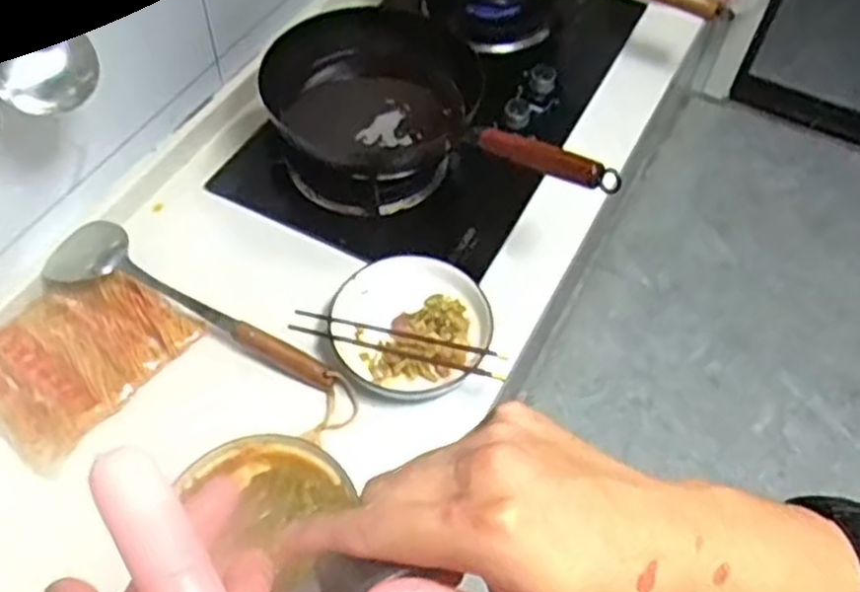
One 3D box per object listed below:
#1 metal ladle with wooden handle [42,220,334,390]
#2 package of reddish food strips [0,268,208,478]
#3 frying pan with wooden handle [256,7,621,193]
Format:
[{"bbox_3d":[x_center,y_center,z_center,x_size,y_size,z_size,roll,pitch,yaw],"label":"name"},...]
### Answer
[{"bbox_3d":[-0.272,0.000,0.903,0.365,0.052,0.085,19,56,10],"label":"metal ladle with wooden handle"},{"bbox_3d":[-0.404,0.067,0.886,0.184,0.029,0.225,36,61,20],"label":"package of reddish food strips"},{"bbox_3d":[0.004,-0.204,0.953,0.455,0.130,0.205,24,56,28],"label":"frying pan with wooden handle"}]

